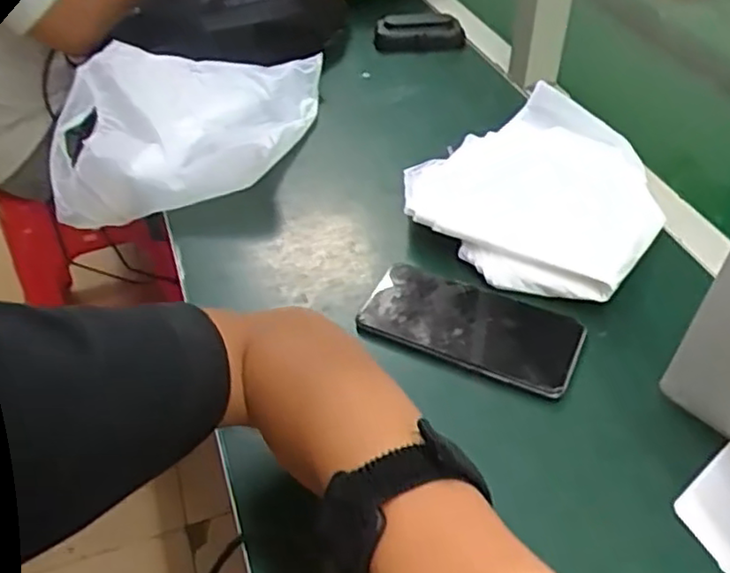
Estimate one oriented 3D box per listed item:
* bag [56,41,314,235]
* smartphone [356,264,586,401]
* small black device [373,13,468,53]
[{"bbox_3d":[-0.187,-0.161,0.688,0.246,0.065,0.244,6,45,7],"label":"bag"},{"bbox_3d":[0.077,0.029,0.496,0.153,0.011,0.078,18,47,18],"label":"smartphone"},{"bbox_3d":[0.066,-0.311,0.827,0.105,0.025,0.055,-3,44,-3],"label":"small black device"}]

